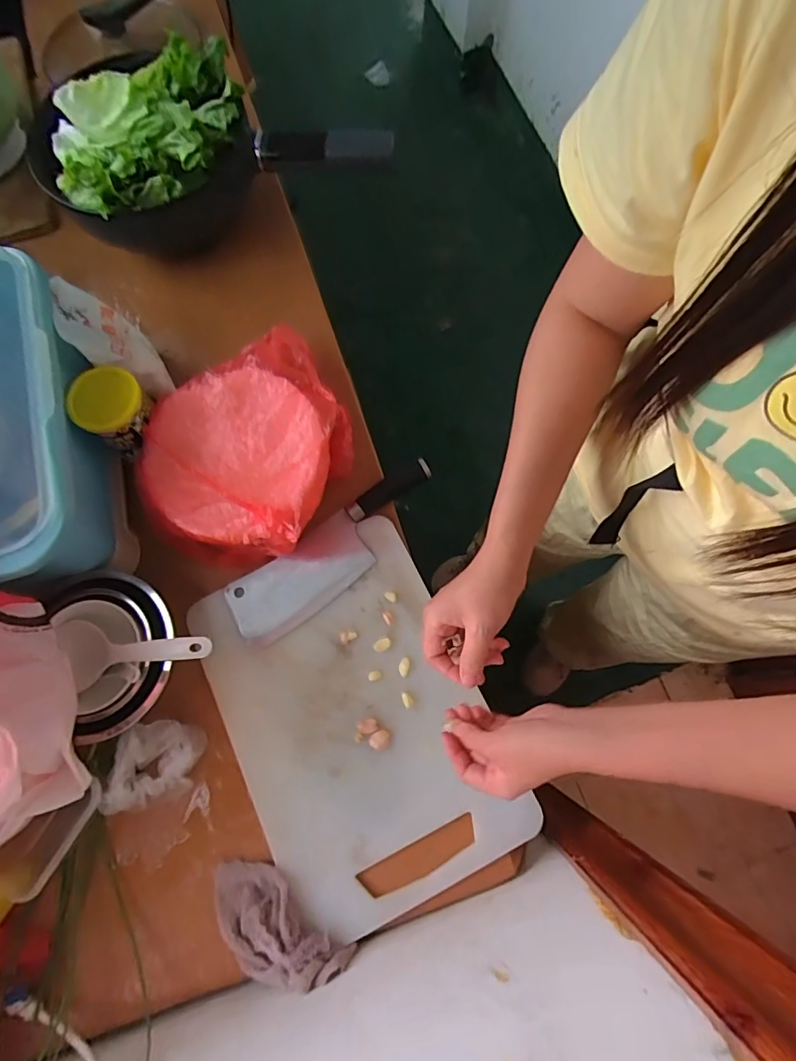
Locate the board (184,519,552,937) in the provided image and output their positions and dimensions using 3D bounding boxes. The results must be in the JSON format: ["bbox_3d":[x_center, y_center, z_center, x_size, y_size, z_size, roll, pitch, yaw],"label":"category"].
[{"bbox_3d":[-0.046,0.199,0.541,0.254,0.010,0.366,-26,76,-7],"label":"board"}]

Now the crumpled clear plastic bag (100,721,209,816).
[{"bbox_3d":[-0.249,0.244,0.518,0.080,0.018,0.085,16,74,-19],"label":"crumpled clear plastic bag"}]

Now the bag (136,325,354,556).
[{"bbox_3d":[-0.159,-0.101,0.586,0.239,0.087,0.273,40,78,11],"label":"bag"}]

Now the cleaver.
[{"bbox_3d":[-0.069,0.026,0.602,0.283,0.016,0.085,-35,77,-9],"label":"cleaver"}]

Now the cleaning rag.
[{"bbox_3d":[-0.120,0.382,0.482,0.151,0.046,0.079,23,75,24],"label":"cleaning rag"}]

